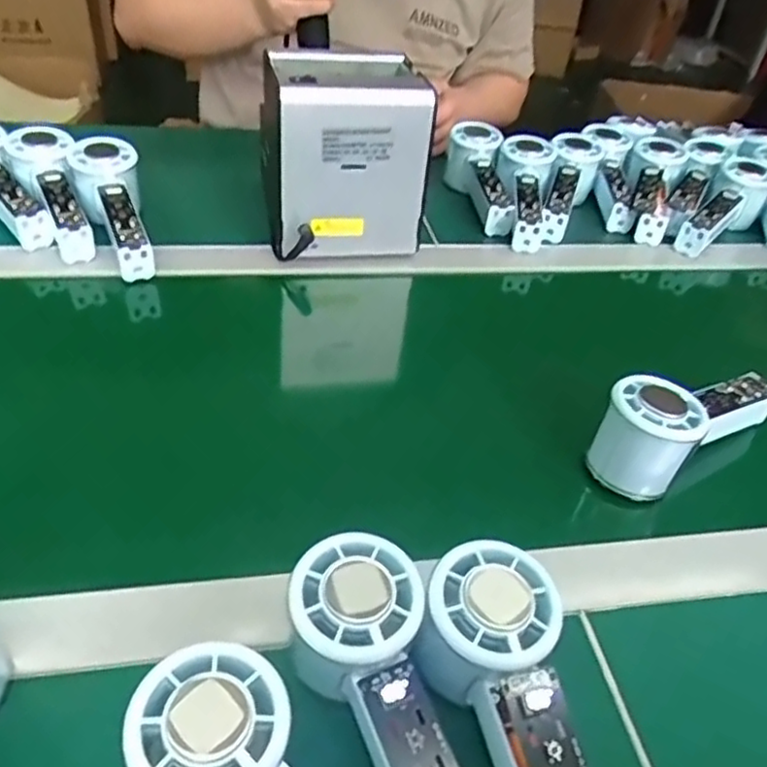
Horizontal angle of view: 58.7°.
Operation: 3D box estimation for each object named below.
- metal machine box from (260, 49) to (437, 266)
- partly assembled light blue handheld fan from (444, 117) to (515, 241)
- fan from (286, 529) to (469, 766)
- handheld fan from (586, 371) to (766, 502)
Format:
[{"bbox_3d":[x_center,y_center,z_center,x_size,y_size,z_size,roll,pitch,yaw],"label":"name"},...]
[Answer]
[{"bbox_3d":[-0.036,-0.200,0.595,0.131,0.172,0.128,-1,41,-10],"label":"metal machine box"},{"bbox_3d":[0.098,-0.206,0.699,0.053,0.068,0.145,2,41,-7],"label":"partly assembled light blue handheld fan"},{"bbox_3d":[0.003,0.139,0.283,0.053,0.053,0.147,-15,59,-24],"label":"fan"},{"bbox_3d":[0.197,0.022,0.445,0.144,0.067,0.054,-24,50,-31],"label":"handheld fan"}]

